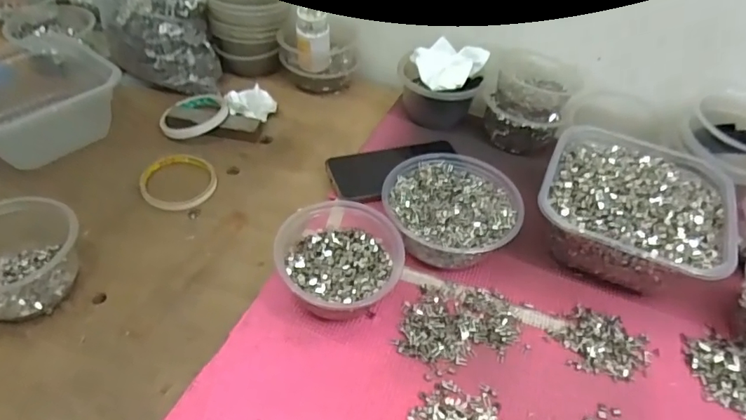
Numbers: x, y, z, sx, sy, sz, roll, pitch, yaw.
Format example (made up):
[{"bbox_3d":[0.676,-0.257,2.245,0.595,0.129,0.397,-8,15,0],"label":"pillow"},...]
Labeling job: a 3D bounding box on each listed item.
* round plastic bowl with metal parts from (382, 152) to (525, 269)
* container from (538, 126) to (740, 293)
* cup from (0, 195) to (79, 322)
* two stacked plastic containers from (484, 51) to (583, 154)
[{"bbox_3d":[0.077,0.004,0.515,0.128,0.058,0.127,2,46,-2],"label":"round plastic bowl with metal parts"},{"bbox_3d":[0.264,-0.004,0.520,0.169,0.084,0.186,21,49,15],"label":"container"},{"bbox_3d":[-0.326,0.039,0.449,0.098,0.070,0.107,2,46,-2],"label":"cup"},{"bbox_3d":[0.198,-0.140,0.640,0.102,0.085,0.113,19,48,14],"label":"two stacked plastic containers"}]

